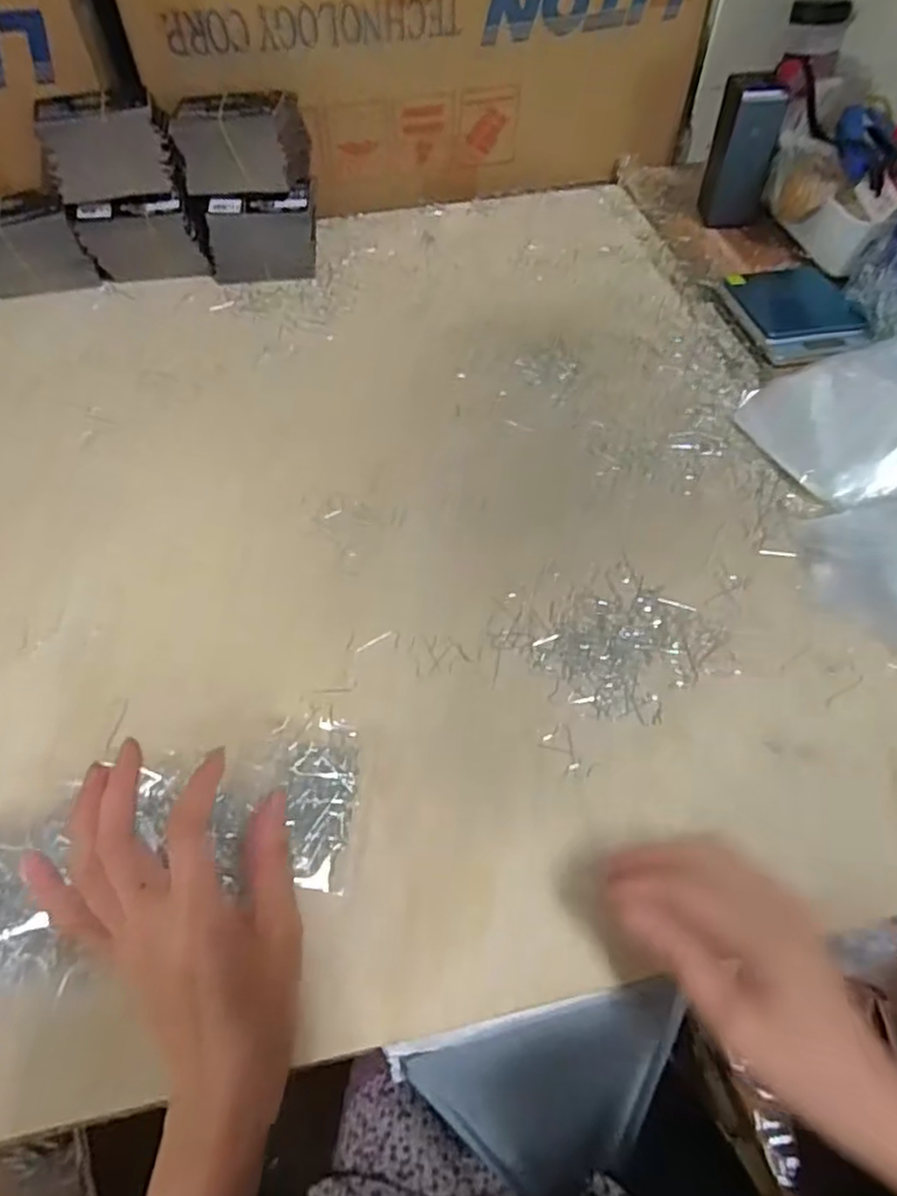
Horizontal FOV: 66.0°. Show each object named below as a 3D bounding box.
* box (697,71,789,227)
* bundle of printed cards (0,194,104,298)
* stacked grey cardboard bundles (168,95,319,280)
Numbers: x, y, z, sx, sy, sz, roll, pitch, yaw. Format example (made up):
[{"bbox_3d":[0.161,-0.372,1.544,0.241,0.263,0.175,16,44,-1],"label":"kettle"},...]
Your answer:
[{"bbox_3d":[0.299,-0.453,0.709,0.057,0.128,0.044,6,56,4],"label":"box"},{"bbox_3d":[-0.416,-0.343,0.677,0.118,0.076,0.050,-14,57,-10],"label":"bundle of printed cards"},{"bbox_3d":[-0.192,-0.394,0.670,0.122,0.142,0.079,-8,56,-5],"label":"stacked grey cardboard bundles"}]

